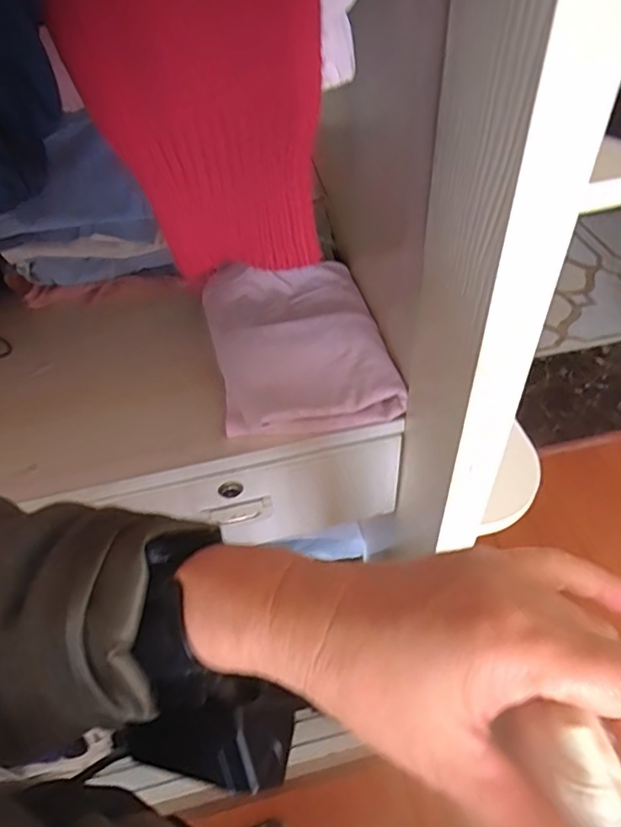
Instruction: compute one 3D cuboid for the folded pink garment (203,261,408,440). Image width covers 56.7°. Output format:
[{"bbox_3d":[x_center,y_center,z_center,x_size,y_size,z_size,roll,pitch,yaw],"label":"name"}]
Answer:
[{"bbox_3d":[-0.014,-0.071,0.559,0.157,0.033,0.187,-16,62,3],"label":"folded pink garment"}]

